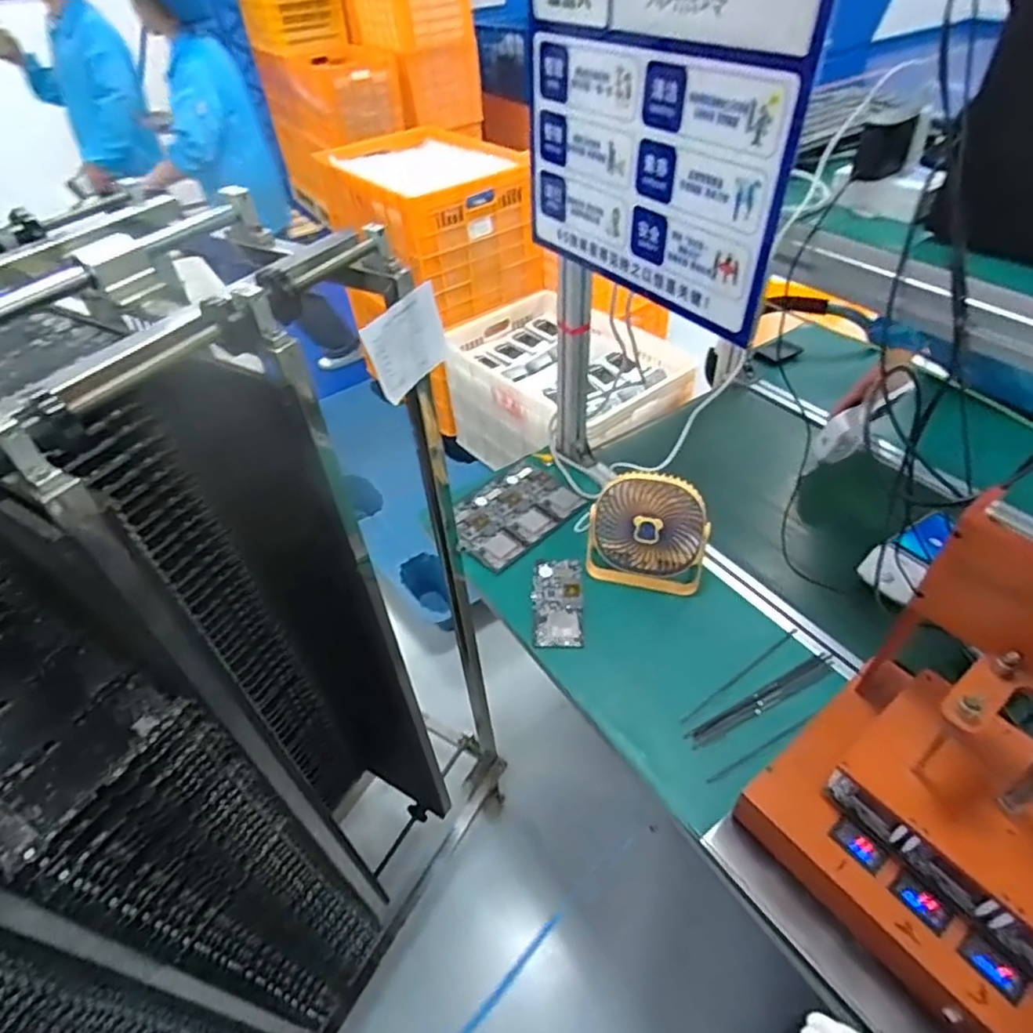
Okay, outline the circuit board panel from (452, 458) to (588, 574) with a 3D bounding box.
[{"bbox_3d":[-0.003,-0.013,1.053,0.164,0.012,0.245,32,49,32],"label":"circuit board panel"}]

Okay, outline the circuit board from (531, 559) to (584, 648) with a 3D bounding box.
[{"bbox_3d":[0.059,0.123,0.905,0.069,0.009,0.154,-1,45,4],"label":"circuit board"}]

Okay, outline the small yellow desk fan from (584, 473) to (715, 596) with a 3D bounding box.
[{"bbox_3d":[0.189,0.023,0.897,0.168,0.153,0.085,5,46,10],"label":"small yellow desk fan"}]

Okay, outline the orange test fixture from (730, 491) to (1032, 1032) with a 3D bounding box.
[{"bbox_3d":[0.415,0.226,0.494,0.233,0.318,0.320,-32,51,-24],"label":"orange test fixture"}]

